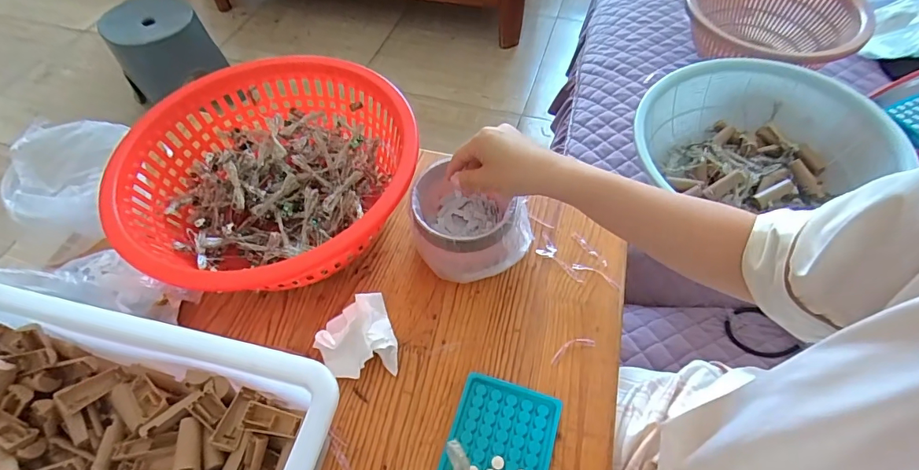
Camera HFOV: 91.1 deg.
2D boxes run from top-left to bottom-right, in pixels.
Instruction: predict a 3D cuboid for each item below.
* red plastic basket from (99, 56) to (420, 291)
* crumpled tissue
[{"bbox_3d":[-0.215,-0.063,0.527,0.305,0.104,0.312,7,56,7],"label":"red plastic basket"},{"bbox_3d":[-0.107,0.106,0.467,0.075,0.046,0.084,-20,57,-12],"label":"crumpled tissue"}]

